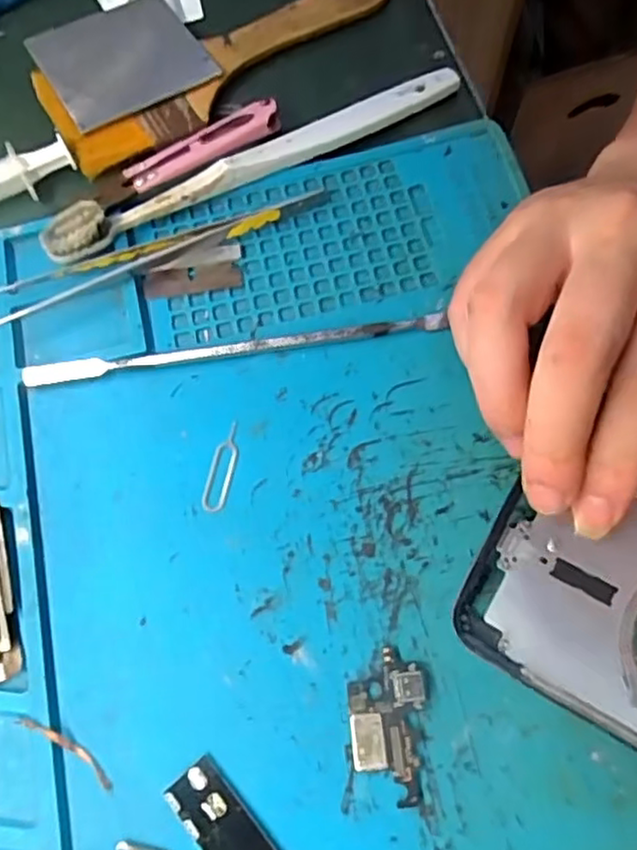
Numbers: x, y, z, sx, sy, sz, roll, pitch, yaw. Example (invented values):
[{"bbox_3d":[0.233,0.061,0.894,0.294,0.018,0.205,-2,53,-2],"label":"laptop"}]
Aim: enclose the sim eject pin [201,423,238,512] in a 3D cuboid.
[{"bbox_3d":[-0.033,0.014,0.232,0.008,0.004,0.032,12,71,0],"label":"sim eject pin"}]

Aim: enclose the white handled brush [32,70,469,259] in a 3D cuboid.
[{"bbox_3d":[-0.023,-0.109,0.269,0.180,0.016,0.017,-28,70,-9],"label":"white handled brush"}]

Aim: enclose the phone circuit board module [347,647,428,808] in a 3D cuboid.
[{"bbox_3d":[0.020,0.089,0.199,0.022,0.005,0.041,2,69,3],"label":"phone circuit board module"}]

